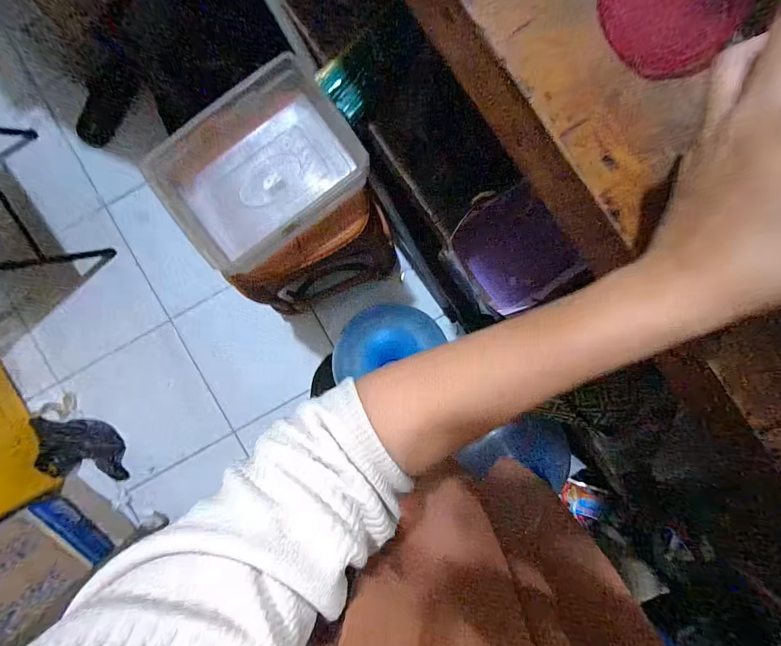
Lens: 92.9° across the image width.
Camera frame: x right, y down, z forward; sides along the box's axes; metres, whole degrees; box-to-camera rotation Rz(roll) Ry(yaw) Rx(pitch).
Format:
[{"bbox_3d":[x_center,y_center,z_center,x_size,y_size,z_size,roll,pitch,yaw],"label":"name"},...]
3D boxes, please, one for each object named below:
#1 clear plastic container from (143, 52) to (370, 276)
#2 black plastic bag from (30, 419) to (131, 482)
[{"bbox_3d":[-0.198,-0.241,0.573,0.283,0.058,0.227,-37,91,1],"label":"clear plastic container"},{"bbox_3d":[-0.970,0.395,1.159,0.269,0.076,0.196,0,91,0],"label":"black plastic bag"}]

